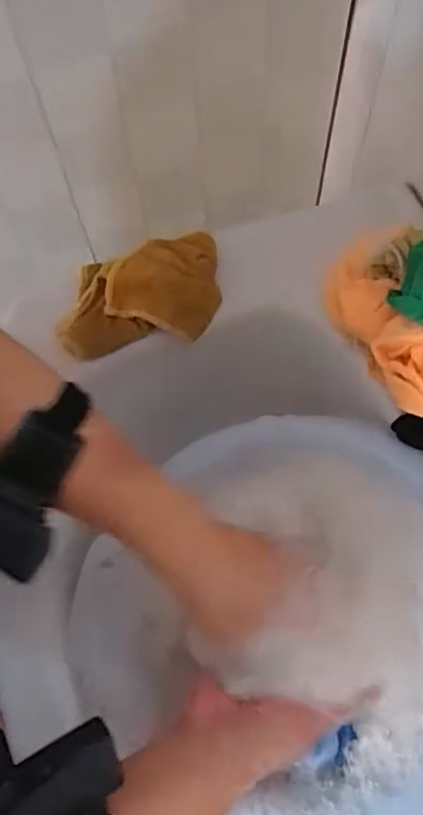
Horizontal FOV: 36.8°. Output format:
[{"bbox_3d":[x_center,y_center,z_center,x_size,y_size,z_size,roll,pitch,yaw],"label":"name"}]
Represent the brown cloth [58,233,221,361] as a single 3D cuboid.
[{"bbox_3d":[-0.062,-0.098,0.543,0.136,0.034,0.093,-9,68,-2],"label":"brown cloth"}]

